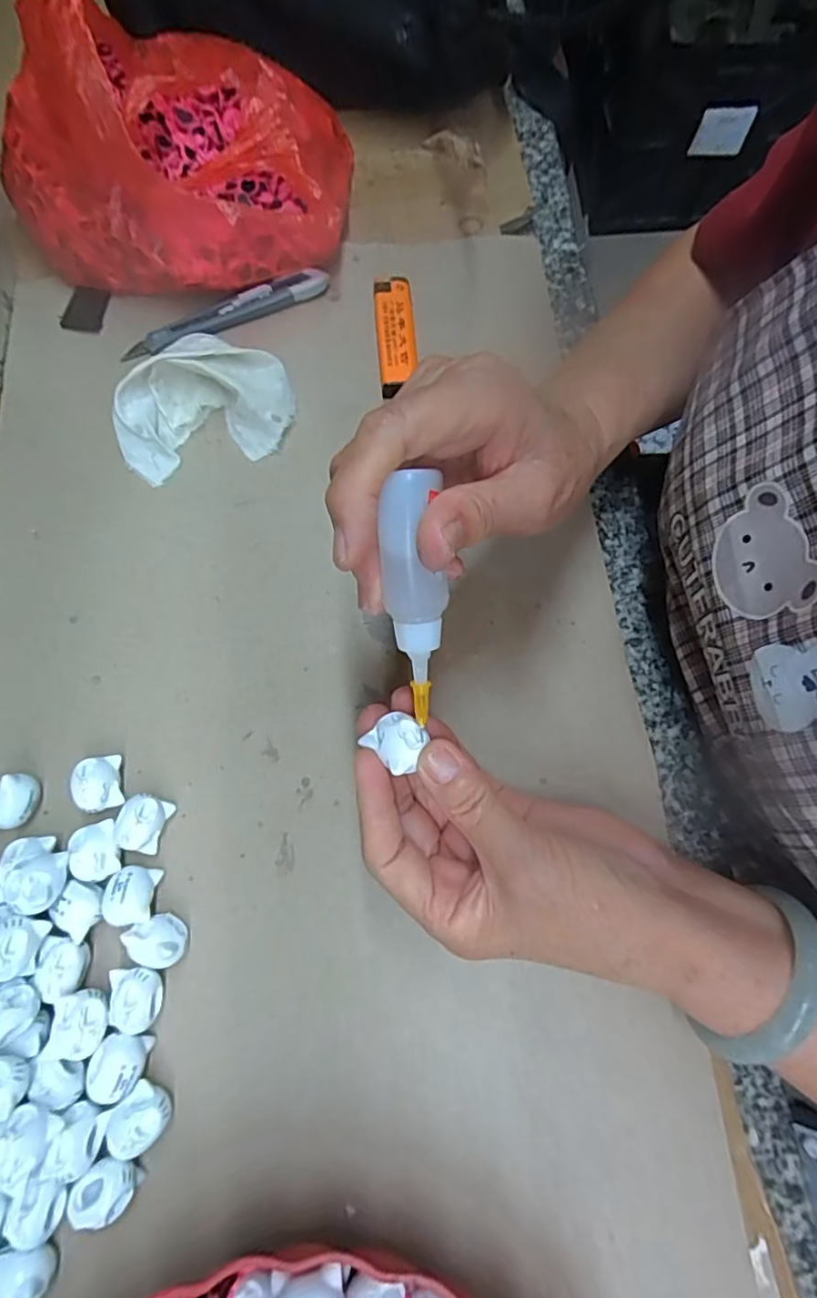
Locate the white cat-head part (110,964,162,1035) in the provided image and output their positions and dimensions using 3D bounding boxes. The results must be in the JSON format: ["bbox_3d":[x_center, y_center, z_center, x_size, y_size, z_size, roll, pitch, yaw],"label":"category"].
[{"bbox_3d":[-0.119,0.154,0.259,0.020,0.013,0.025,-10,73,-2],"label":"white cat-head part"}]

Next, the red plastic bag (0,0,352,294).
[{"bbox_3d":[-0.139,-0.313,0.324,0.199,0.138,0.184,-8,73,-1],"label":"red plastic bag"}]

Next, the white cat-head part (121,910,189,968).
[{"bbox_3d":[-0.113,0.133,0.266,0.023,0.018,0.022,0,73,1],"label":"white cat-head part"}]

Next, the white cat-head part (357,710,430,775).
[{"bbox_3d":[-0.005,0.035,0.231,0.022,0.011,0.019,37,75,10],"label":"white cat-head part"}]

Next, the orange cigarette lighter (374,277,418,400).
[{"bbox_3d":[-0.008,-0.190,0.356,0.022,0.015,0.076,-5,73,-1],"label":"orange cigarette lighter"}]

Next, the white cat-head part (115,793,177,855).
[{"bbox_3d":[-0.128,0.083,0.282,0.021,0.018,0.026,18,74,6],"label":"white cat-head part"}]

